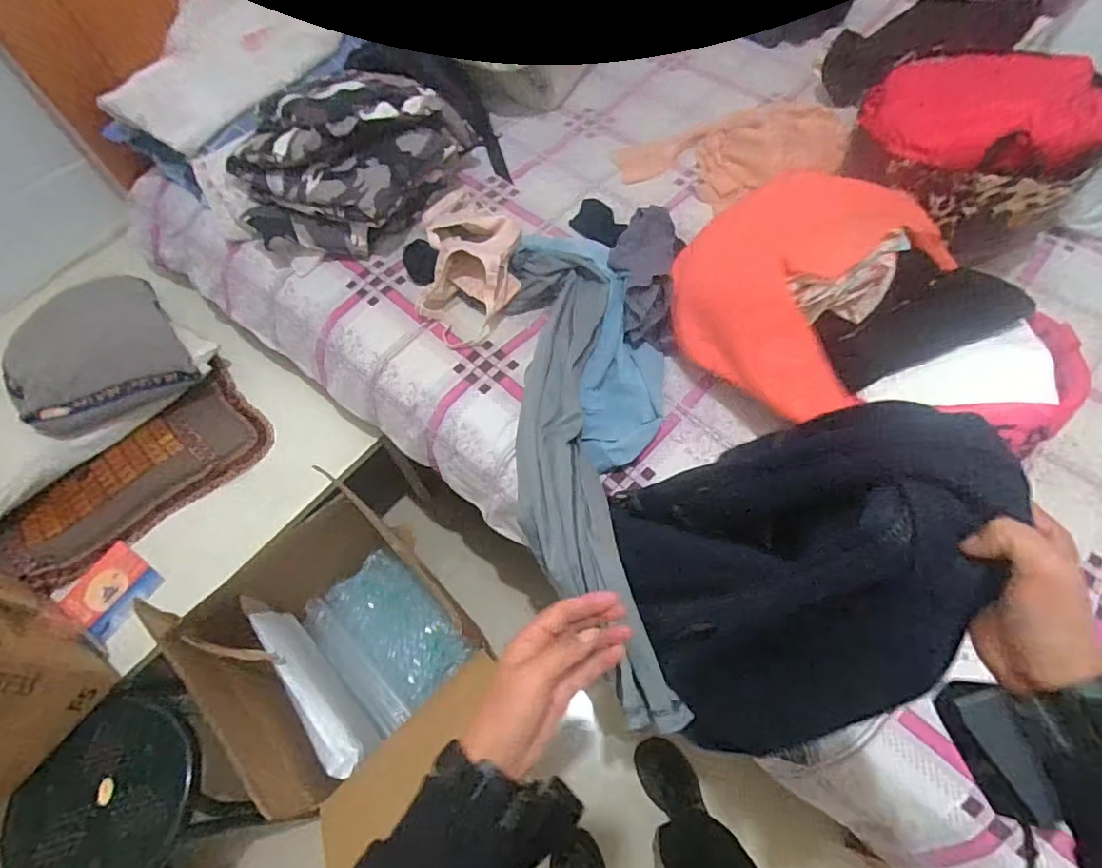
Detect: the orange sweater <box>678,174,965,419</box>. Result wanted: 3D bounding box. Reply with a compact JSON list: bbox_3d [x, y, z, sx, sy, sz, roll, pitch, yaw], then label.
[{"bbox_3d":[0.343,-0.227,0.828,0.321,0.182,0.305,-1,62,2],"label":"orange sweater"}]

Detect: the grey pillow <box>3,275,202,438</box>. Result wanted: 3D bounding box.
[{"bbox_3d":[-0.869,-0.142,1.105,0.199,0.179,0.311,35,69,19],"label":"grey pillow"}]

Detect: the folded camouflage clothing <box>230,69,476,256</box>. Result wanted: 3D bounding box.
[{"bbox_3d":[-0.384,-0.528,1.079,0.282,0.245,0.416,27,66,16],"label":"folded camouflage clothing"}]

